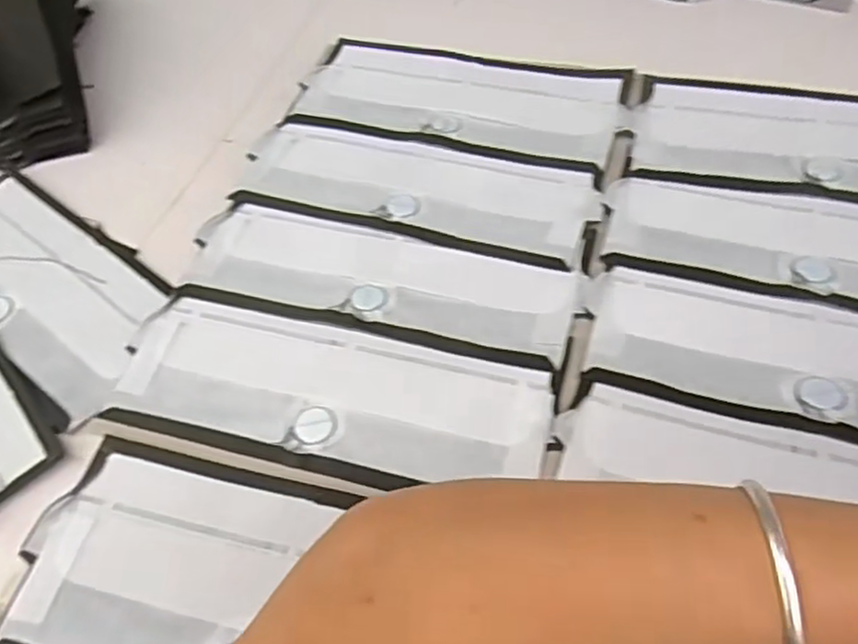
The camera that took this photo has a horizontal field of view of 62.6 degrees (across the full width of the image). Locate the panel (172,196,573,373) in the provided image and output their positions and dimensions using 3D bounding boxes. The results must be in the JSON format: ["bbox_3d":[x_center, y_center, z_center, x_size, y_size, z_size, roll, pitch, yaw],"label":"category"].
[{"bbox_3d":[-0.031,-0.027,0.424,0.235,0.007,0.083,14,58,14],"label":"panel"}]

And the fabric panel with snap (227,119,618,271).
[{"bbox_3d":[-0.006,-0.097,0.470,0.235,0.004,0.085,13,57,13],"label":"fabric panel with snap"}]

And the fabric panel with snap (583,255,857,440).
[{"bbox_3d":[0.206,0.019,0.367,0.235,0.010,0.093,13,57,13],"label":"fabric panel with snap"}]

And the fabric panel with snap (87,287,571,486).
[{"bbox_3d":[-0.052,0.035,0.376,0.232,0.004,0.090,11,57,12],"label":"fabric panel with snap"}]

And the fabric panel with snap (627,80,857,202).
[{"bbox_3d":[0.258,-0.116,0.463,0.232,0.007,0.114,13,57,15],"label":"fabric panel with snap"}]

